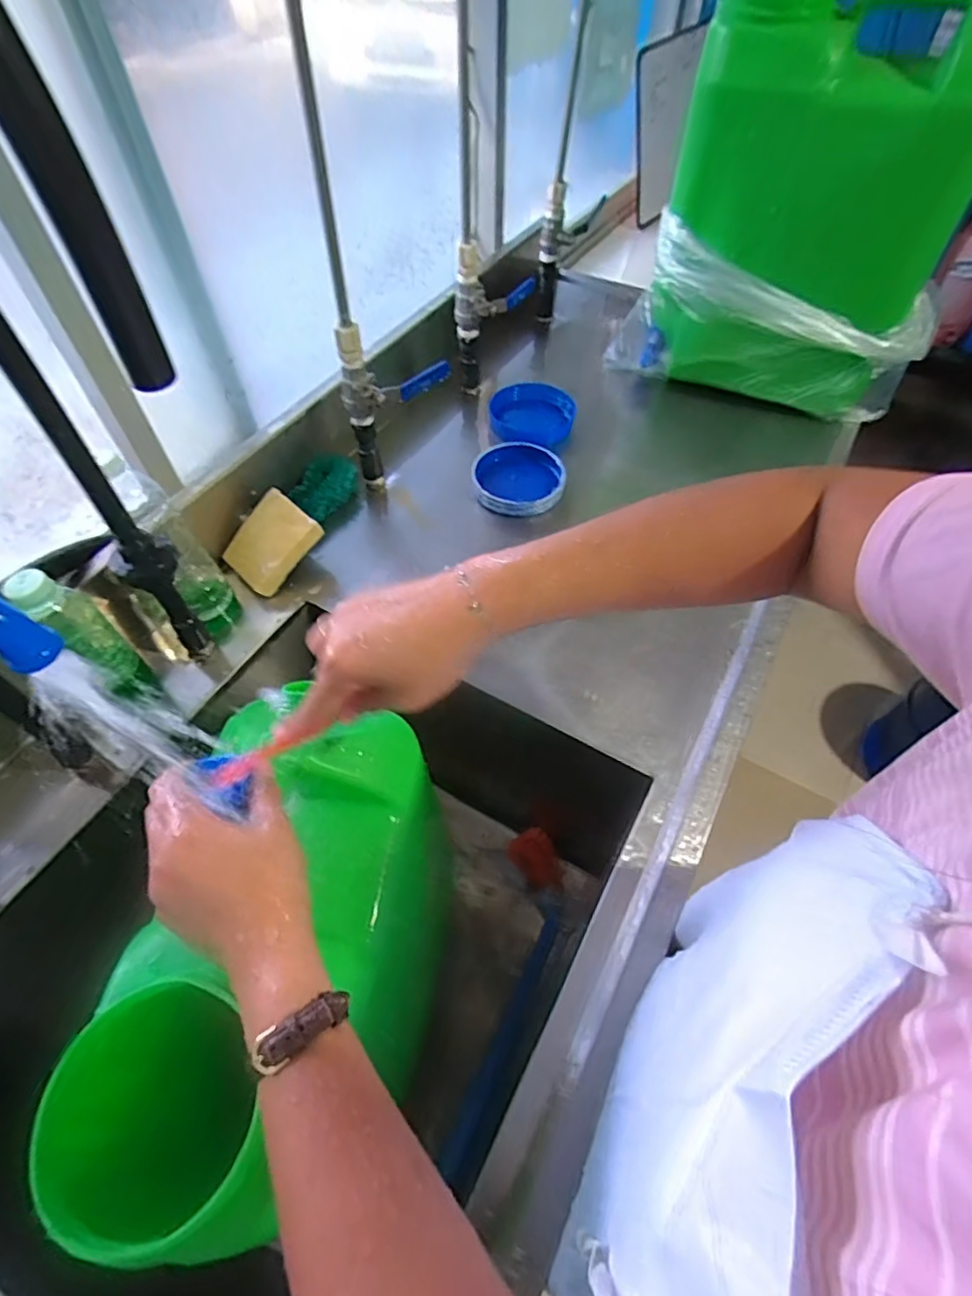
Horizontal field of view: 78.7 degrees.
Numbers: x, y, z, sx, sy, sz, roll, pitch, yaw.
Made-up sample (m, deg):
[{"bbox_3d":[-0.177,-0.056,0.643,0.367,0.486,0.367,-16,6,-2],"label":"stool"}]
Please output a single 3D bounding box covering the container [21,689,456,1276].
[{"bbox_3d":[-0.126,0.183,0.384,0.182,0.135,0.301,10,55,8],"label":"container"}]

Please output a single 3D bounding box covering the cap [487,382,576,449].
[{"bbox_3d":[0.066,-0.337,0.854,0.117,0.033,0.117,-1,54,1],"label":"cap"}]

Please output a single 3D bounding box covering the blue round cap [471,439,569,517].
[{"bbox_3d":[0.041,-0.229,0.773,0.114,0.032,0.127,5,56,-6],"label":"blue round cap"}]

